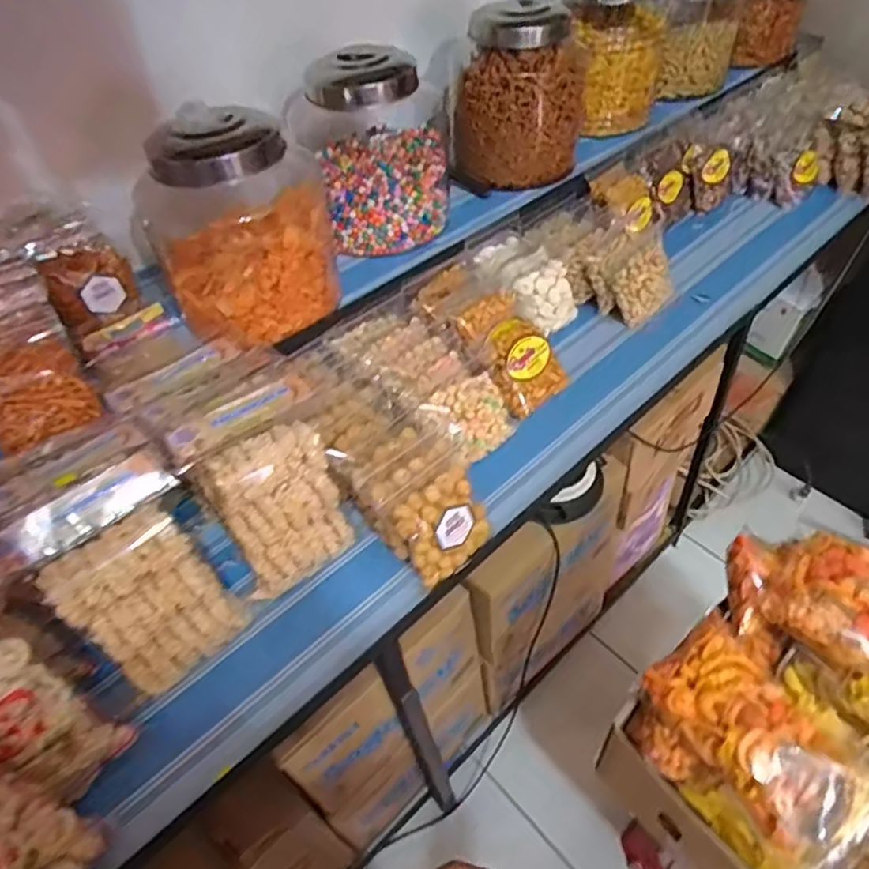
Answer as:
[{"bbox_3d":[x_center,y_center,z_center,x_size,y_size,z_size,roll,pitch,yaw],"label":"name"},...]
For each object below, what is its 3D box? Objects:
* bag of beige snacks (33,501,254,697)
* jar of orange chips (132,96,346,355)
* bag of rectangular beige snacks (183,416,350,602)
[{"bbox_3d":[-0.321,0.189,0.695,0.134,0.208,0.050,-37,37,-22],"label":"bag of beige snacks"},{"bbox_3d":[-0.301,-0.308,0.892,0.215,0.281,0.214,-34,53,-23],"label":"jar of orange chips"},{"bbox_3d":[-0.190,0.095,0.766,0.155,0.208,0.050,-32,34,-23],"label":"bag of rectangular beige snacks"}]

